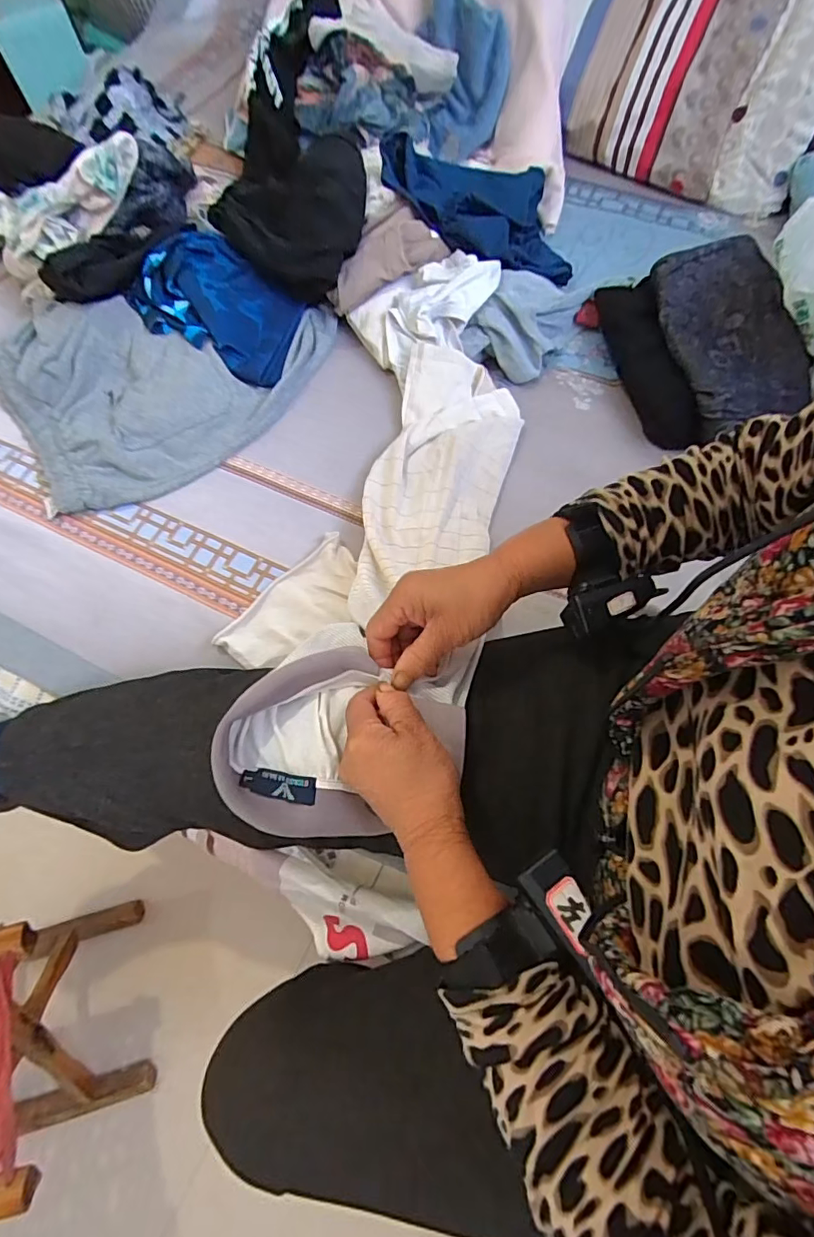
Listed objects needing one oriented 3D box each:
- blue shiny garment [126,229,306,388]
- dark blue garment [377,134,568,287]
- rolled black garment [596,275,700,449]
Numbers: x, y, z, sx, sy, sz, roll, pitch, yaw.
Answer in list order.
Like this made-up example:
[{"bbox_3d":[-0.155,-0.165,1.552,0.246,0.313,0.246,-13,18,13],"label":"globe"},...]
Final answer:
[{"bbox_3d":[-0.255,-0.429,0.733,0.212,0.093,0.152,22,70,11],"label":"blue shiny garment"},{"bbox_3d":[0.100,-0.593,0.777,0.250,0.112,0.222,-10,67,-2],"label":"dark blue garment"},{"bbox_3d":[0.308,-0.344,0.700,0.077,0.062,0.285,-3,67,1],"label":"rolled black garment"}]

